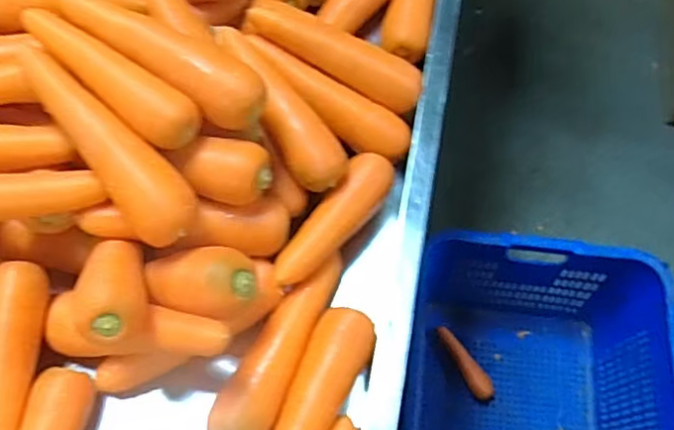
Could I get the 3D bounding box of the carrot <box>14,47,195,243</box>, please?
[{"bbox_3d":[-0.166,-0.054,0.449,0.044,0.047,0.173,-38,69,-16],"label":"carrot"}]

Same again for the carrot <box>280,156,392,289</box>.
[{"bbox_3d":[-0.002,0.002,0.517,0.035,0.030,0.140,36,70,17],"label":"carrot"}]

